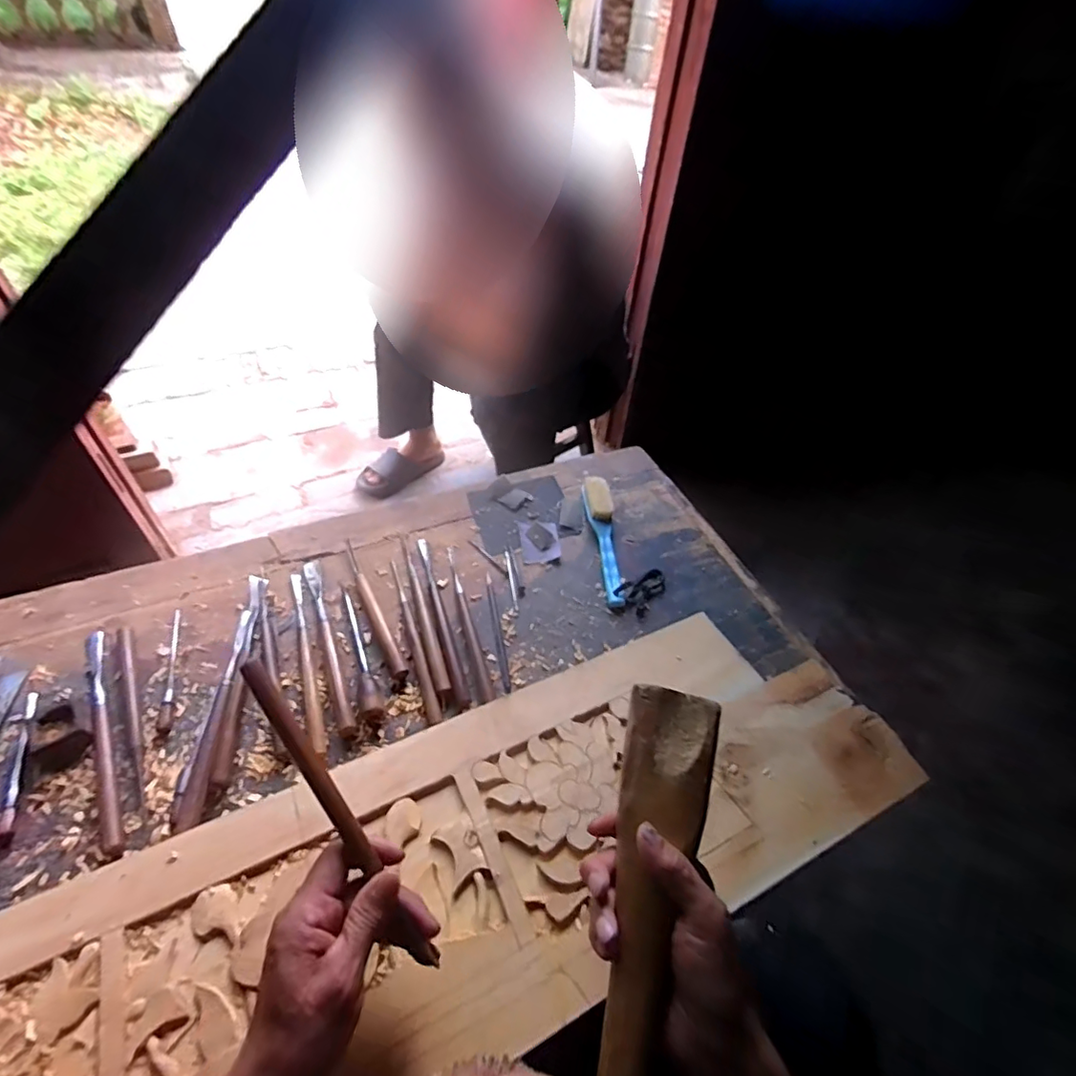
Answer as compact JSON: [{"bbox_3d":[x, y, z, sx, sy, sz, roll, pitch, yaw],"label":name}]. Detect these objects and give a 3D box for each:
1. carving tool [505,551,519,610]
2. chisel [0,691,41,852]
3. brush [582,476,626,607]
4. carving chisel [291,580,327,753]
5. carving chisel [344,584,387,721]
[{"bbox_3d":[-0.034,0.055,0.742,0.009,0.004,0.097,-5,50,-10],"label":"carving tool"},{"bbox_3d":[-0.518,0.226,0.554,0.017,0.016,0.159,-12,51,-15],"label":"chisel"},{"bbox_3d":[0.092,-0.005,0.784,0.038,0.036,0.230,1,49,-5],"label":"brush"},{"bbox_3d":[-0.271,0.136,0.646,0.013,0.012,0.249,-14,52,-17],"label":"carving chisel"},{"bbox_3d":[-0.210,0.127,0.651,0.025,0.023,0.179,-14,52,-16],"label":"carving chisel"}]

